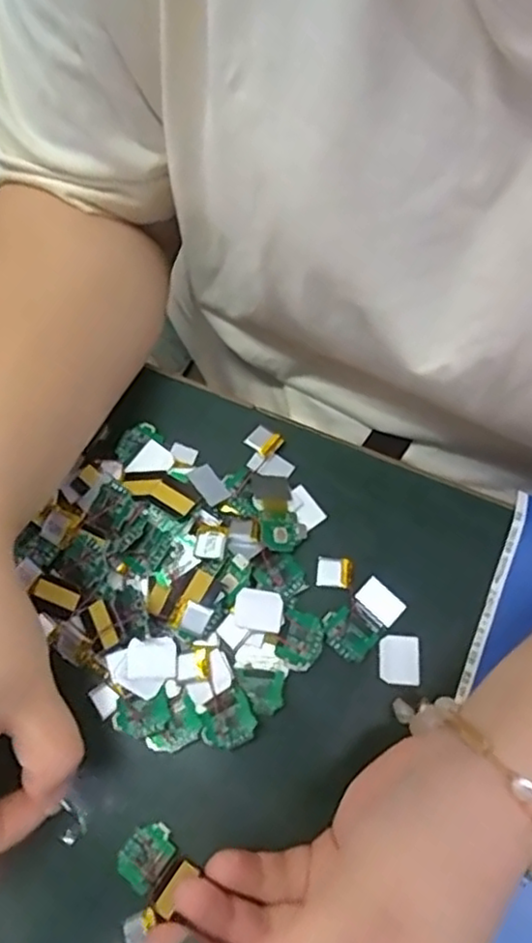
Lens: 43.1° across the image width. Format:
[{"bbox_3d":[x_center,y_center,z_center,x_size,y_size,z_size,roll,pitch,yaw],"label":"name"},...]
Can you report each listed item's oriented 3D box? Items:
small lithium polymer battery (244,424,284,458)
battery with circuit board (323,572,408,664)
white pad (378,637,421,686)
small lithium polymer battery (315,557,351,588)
[{"bbox_3d":[-0.001,-0.016,0.350,0.016,0.004,0.015,43,78,14],"label":"small lithium polymer battery"},{"bbox_3d":[0.045,0.069,0.317,0.024,0.004,0.039,41,77,14],"label":"battery with circuit board"},{"bbox_3d":[0.062,0.087,0.311,0.019,0.004,0.022,2,71,2],"label":"white pad"},{"bbox_3d":[0.033,0.048,0.324,0.017,0.004,0.014,6,72,4],"label":"small lithium polymer battery"}]

